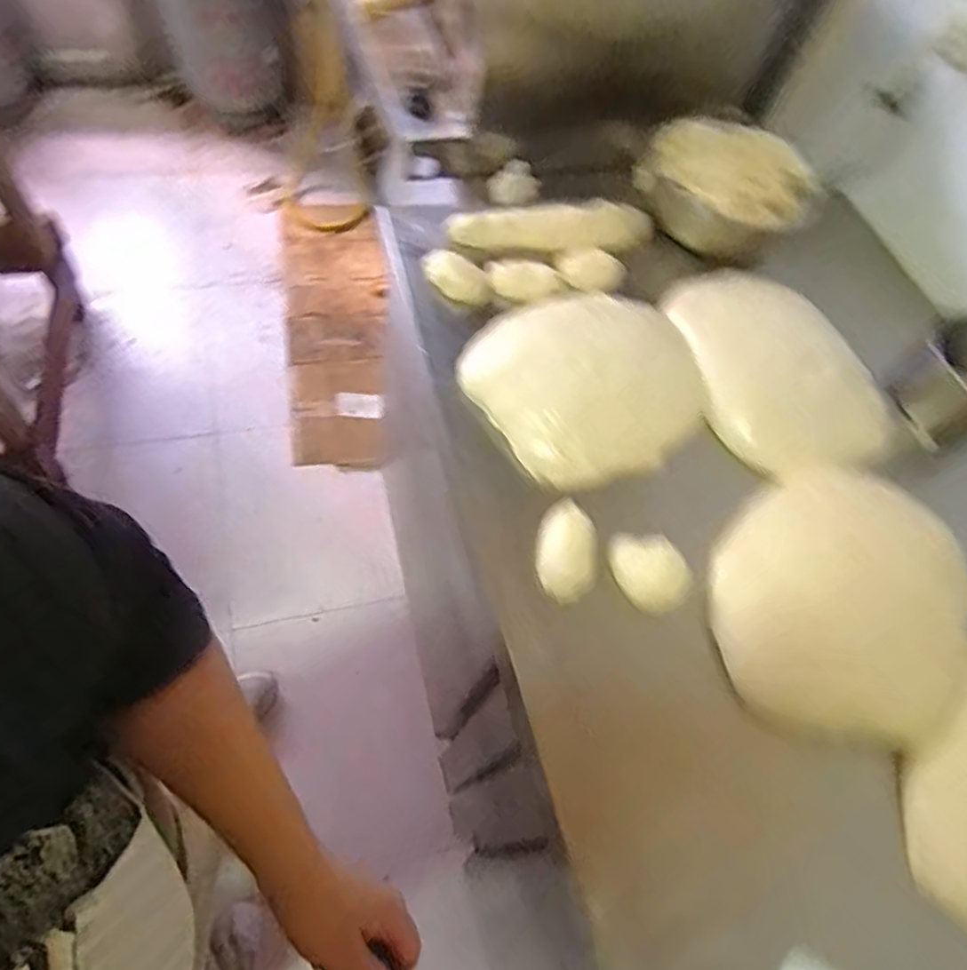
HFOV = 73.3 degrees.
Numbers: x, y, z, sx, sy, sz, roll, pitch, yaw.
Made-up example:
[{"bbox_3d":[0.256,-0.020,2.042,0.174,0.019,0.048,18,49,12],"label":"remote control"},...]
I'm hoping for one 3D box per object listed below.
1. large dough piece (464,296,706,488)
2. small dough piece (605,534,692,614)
[{"bbox_3d":[0.123,-0.132,0.769,0.279,0.062,0.263,-34,71,-26],"label":"large dough piece"},{"bbox_3d":[0.170,0.085,0.670,0.056,0.035,0.090,-19,65,-21],"label":"small dough piece"}]

